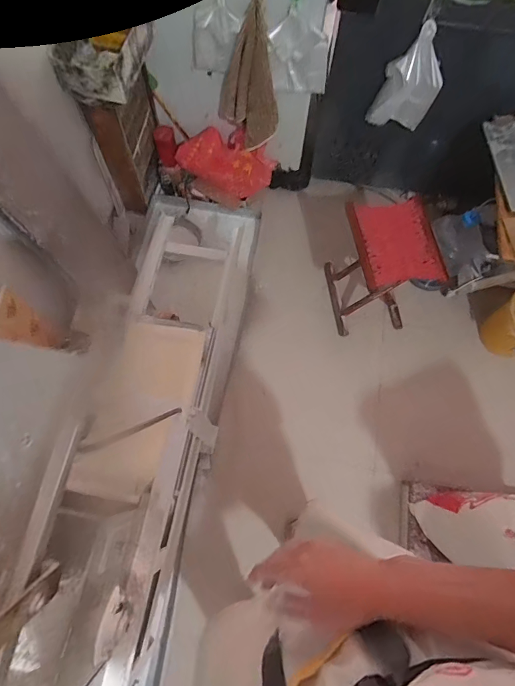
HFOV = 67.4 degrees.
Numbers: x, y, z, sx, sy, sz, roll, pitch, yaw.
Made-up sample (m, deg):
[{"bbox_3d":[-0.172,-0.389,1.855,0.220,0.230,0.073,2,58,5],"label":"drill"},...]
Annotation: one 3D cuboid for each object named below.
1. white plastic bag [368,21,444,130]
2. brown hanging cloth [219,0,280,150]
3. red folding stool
[{"bbox_3d":[0.499,-0.851,1.271,0.187,0.338,0.037,25,71,7],"label":"white plastic bag"},{"bbox_3d":[-0.024,-0.897,1.343,0.214,0.450,0.140,1,70,-1],"label":"brown hanging cloth"},{"bbox_3d":[0.466,-0.288,1.480,0.297,0.480,0.308,-7,70,-4],"label":"red folding stool"}]

